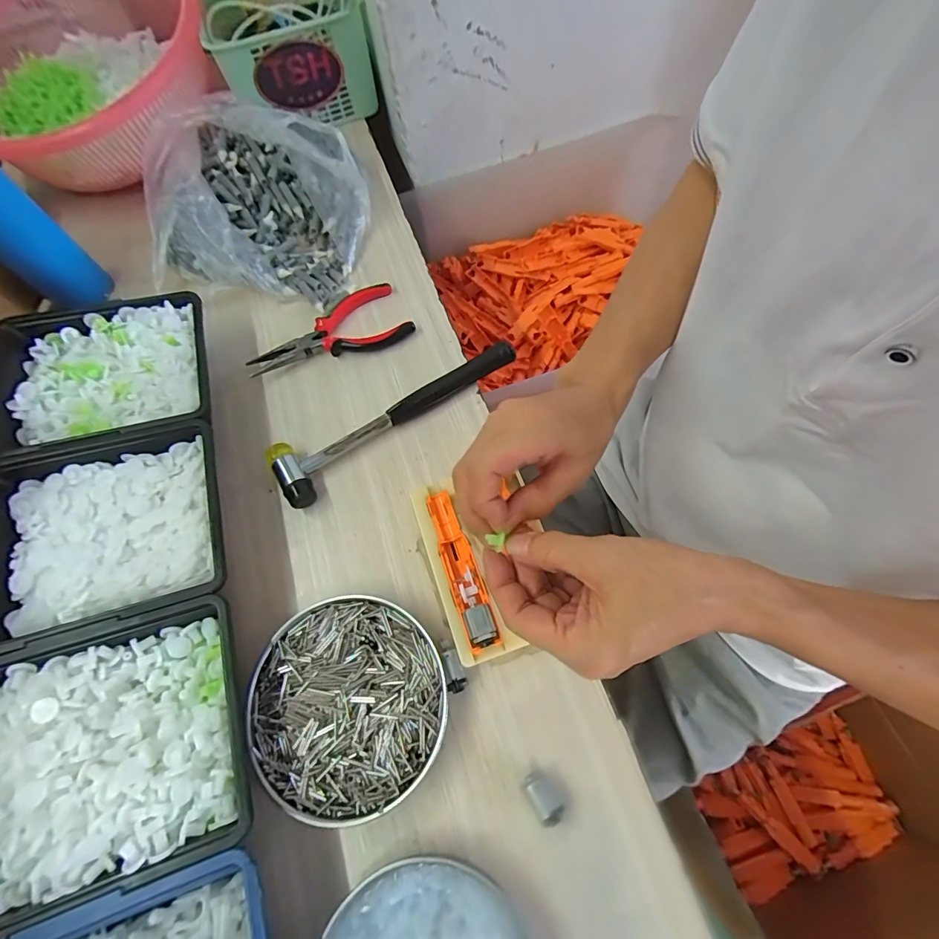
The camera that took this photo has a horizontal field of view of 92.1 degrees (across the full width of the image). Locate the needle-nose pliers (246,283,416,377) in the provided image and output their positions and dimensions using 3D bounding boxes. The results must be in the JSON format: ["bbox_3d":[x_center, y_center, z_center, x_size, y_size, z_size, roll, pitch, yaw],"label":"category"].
[{"bbox_3d":[-0.140,-0.138,0.446,0.154,0.013,0.074,-21,66,-5],"label":"needle-nose pliers"}]

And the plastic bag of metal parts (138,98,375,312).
[{"bbox_3d":[-0.233,-0.294,0.479,0.242,0.078,0.217,3,66,6],"label":"plastic bag of metal parts"}]

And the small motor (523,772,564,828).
[{"bbox_3d":[0.046,0.207,0.285,0.017,0.016,0.027,-26,66,-7],"label":"small motor"}]

